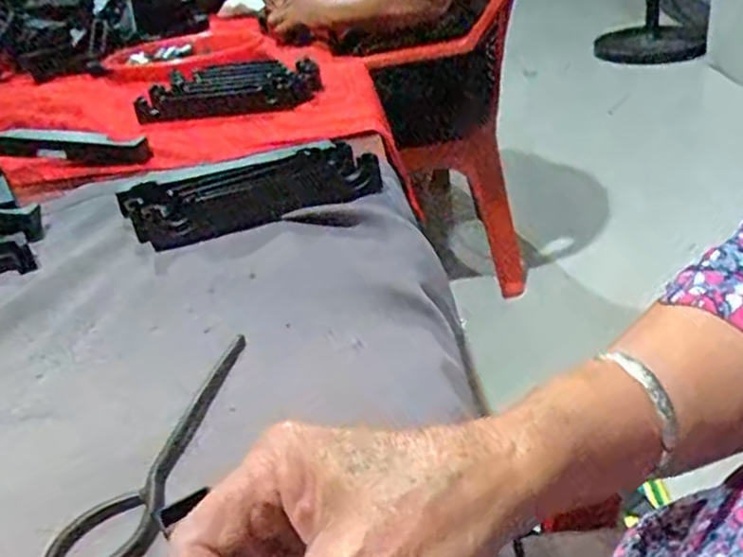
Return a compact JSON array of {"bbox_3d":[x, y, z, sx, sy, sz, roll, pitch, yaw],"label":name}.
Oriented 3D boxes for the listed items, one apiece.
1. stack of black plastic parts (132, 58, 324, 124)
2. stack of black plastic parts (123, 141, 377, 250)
[{"bbox_3d":[-0.174,-0.234,0.882,0.216,0.030,0.130,-5,30,6],"label":"stack of black plastic parts"},{"bbox_3d":[-0.101,-0.073,0.606,0.208,0.027,0.089,-14,31,-12],"label":"stack of black plastic parts"}]

